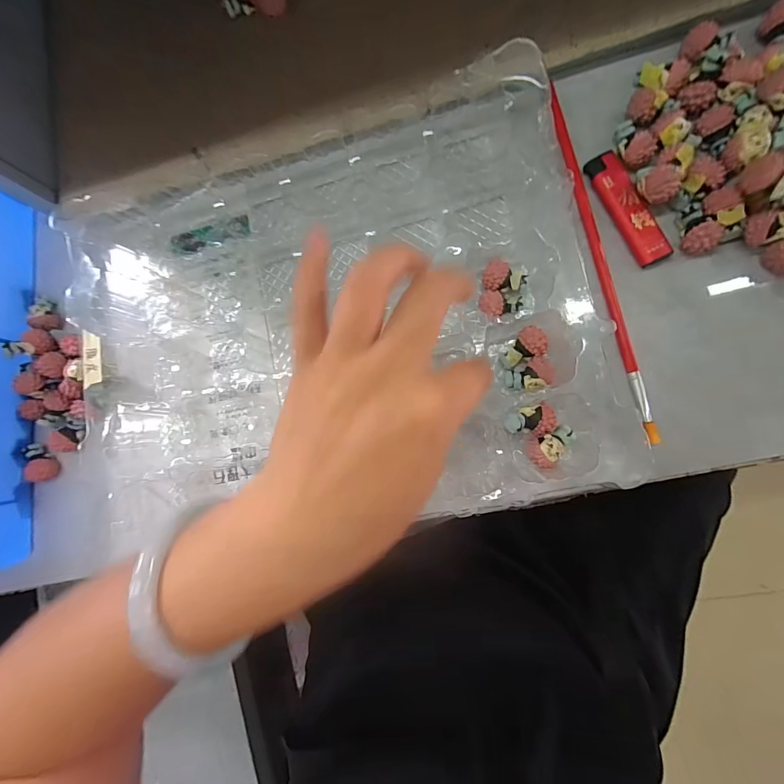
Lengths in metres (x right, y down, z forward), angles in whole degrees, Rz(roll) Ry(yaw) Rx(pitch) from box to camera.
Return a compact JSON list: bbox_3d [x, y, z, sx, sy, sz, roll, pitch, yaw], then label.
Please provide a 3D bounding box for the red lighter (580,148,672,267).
[{"bbox_3d":[0.149,-0.117,0.241,0.019,0.009,0.077,-26,81,6],"label":"red lighter"}]

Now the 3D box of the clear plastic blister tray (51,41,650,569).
[{"bbox_3d":[-0.054,-0.046,0.258,0.372,0.035,0.272,-11,85,9],"label":"clear plastic blister tray"}]

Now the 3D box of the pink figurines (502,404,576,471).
[{"bbox_3d":[0.089,0.024,0.233,0.029,0.022,0.037,-42,80,3],"label":"pink figurines"}]

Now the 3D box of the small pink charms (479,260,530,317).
[{"bbox_3d":[0.072,-0.065,0.248,0.026,0.017,0.035,10,86,10],"label":"small pink charms"}]

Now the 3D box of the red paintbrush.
[{"bbox_3d":[0.133,-0.088,0.243,0.008,0.006,0.240,-13,83,7],"label":"red paintbrush"}]

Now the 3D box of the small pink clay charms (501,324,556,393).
[{"bbox_3d":[0.085,-0.019,0.240,0.029,0.015,0.038,-13,83,7],"label":"small pink clay charms"}]

